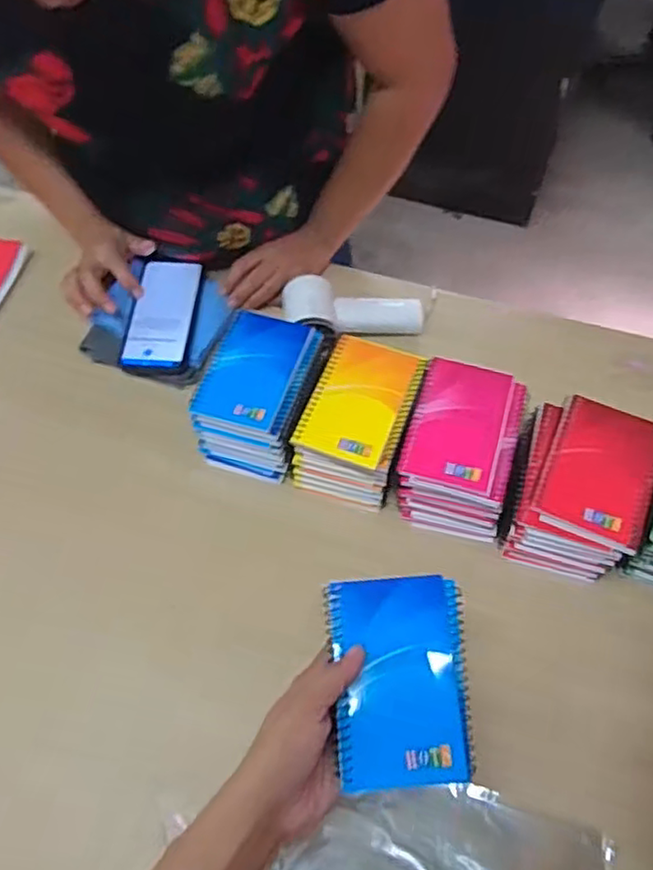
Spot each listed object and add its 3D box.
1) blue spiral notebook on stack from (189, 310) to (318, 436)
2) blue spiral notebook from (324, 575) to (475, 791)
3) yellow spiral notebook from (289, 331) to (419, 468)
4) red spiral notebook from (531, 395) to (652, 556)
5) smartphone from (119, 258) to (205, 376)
[{"bbox_3d":[-0.076,-0.068,0.663,0.091,0.013,0.132,16,60,9],"label":"blue spiral notebook on stack"},{"bbox_3d":[0.052,0.170,0.461,0.097,0.008,0.134,0,69,-5],"label":"blue spiral notebook"},{"bbox_3d":[0.030,-0.037,0.632,0.085,0.006,0.136,19,61,10],"label":"yellow spiral notebook"},{"bbox_3d":[0.249,0.032,0.596,0.092,0.014,0.133,22,61,12],"label":"red spiral notebook"},{"bbox_3d":[-0.192,-0.141,0.772,0.077,0.014,0.150,3,63,3],"label":"smartphone"}]

